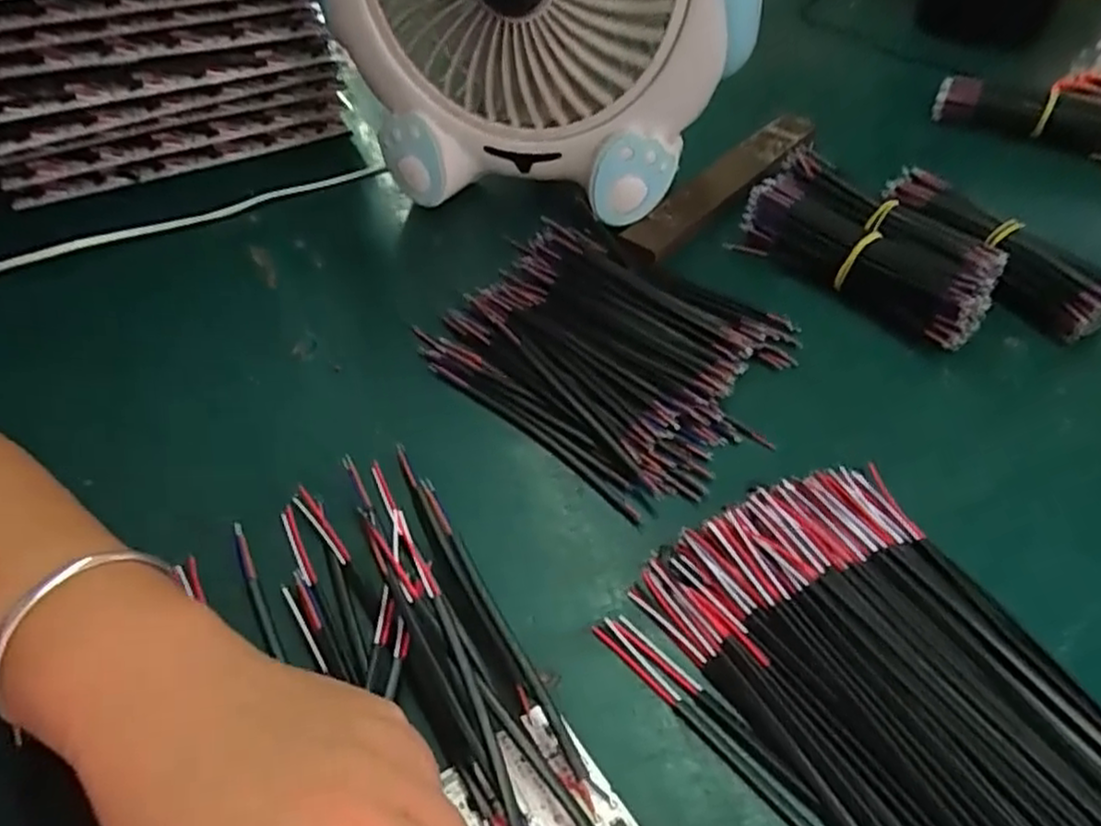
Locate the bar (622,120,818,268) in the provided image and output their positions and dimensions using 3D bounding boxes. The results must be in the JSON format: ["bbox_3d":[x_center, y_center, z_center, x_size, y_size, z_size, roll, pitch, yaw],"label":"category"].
[{"bbox_3d":[0.124,-0.158,0.497,0.035,0.014,0.207,36,59,28],"label":"bar"}]

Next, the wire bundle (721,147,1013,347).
[{"bbox_3d":[0.187,-0.097,0.432,0.075,0.040,0.149,-37,58,-27],"label":"wire bundle"}]

